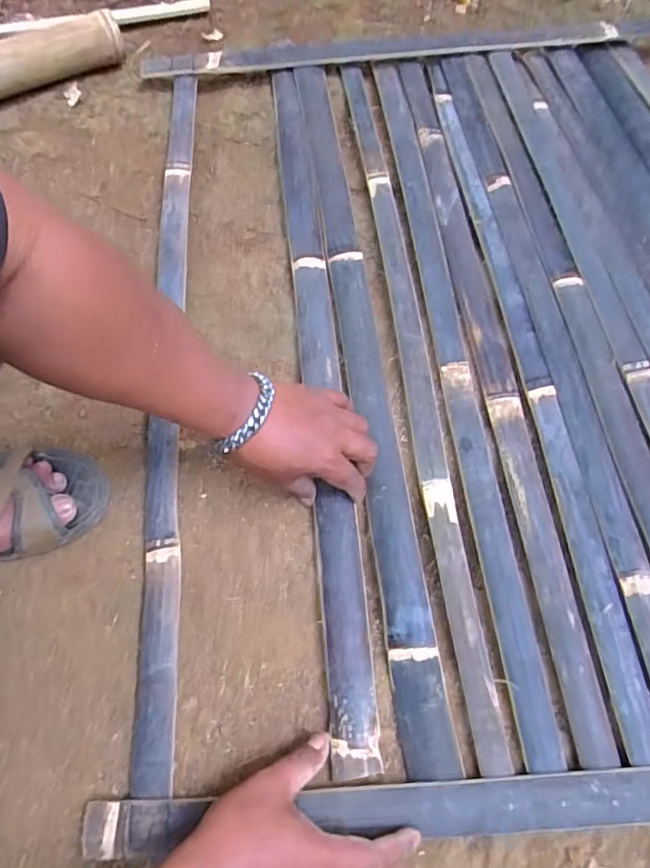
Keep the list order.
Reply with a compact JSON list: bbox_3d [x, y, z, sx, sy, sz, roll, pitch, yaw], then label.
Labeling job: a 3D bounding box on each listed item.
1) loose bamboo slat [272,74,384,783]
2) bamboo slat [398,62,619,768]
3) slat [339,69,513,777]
[{"bbox_3d":[-0.011,-0.094,0.599,0.042,0.022,0.783,-6,68,-1],"label":"loose bamboo slat"},{"bbox_3d":[0.165,-0.114,0.587,0.036,0.008,0.786,-7,68,-1],"label":"bamboo slat"},{"bbox_3d":[0.083,-0.104,0.584,0.029,0.011,0.777,-7,68,-1],"label":"slat"}]

